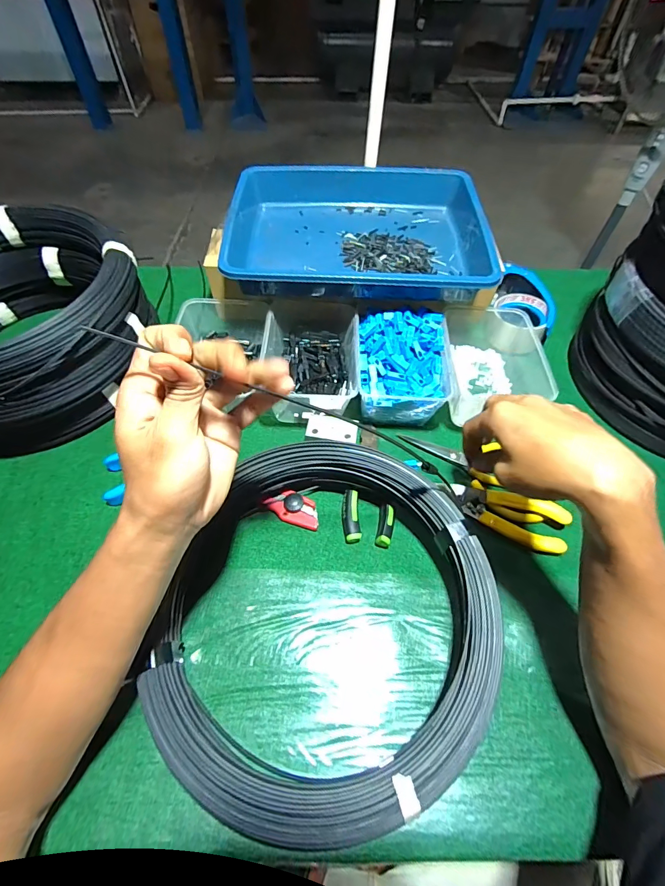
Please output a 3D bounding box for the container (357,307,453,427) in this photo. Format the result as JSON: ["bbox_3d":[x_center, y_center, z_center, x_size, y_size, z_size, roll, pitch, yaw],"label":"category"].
[{"bbox_3d":[0.091,-0.107,0.514,0.120,0.073,0.159,0,57,0],"label":"container"}]

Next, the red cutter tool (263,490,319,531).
[{"bbox_3d":[-0.045,0.073,0.430,0.064,0.015,0.033,12,58,8],"label":"red cutter tool"}]

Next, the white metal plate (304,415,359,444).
[{"bbox_3d":[0.000,-0.017,0.471,0.062,0.004,0.033,5,71,0],"label":"white metal plate"}]

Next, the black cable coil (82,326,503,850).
[{"bbox_3d":[-0.015,0.127,0.356,0.296,0.060,0.341,-21,59,-13],"label":"black cable coil"}]

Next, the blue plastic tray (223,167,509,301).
[{"bbox_3d":[0.035,-0.305,0.553,0.338,0.064,0.255,1,55,0],"label":"blue plastic tray"}]

